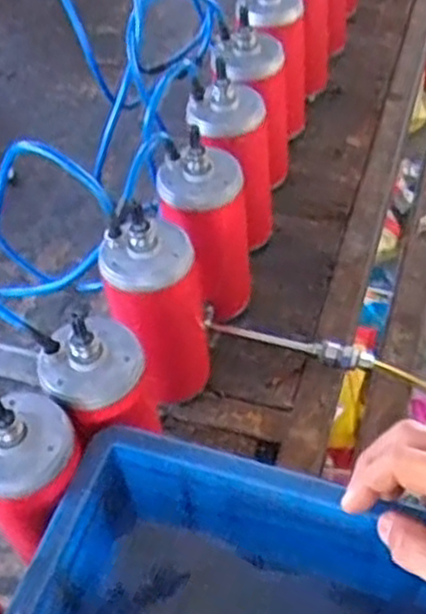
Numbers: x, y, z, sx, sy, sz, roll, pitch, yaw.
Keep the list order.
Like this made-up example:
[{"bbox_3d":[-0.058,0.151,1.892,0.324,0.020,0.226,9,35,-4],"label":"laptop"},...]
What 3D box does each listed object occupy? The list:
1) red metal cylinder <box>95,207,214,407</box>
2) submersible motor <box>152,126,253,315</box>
[{"bbox_3d":[-0.049,0.006,0.670,0.084,0.193,0.064,-11,50,-6],"label":"red metal cylinder"},{"bbox_3d":[-0.008,-0.062,0.724,0.072,0.208,0.070,-2,50,2],"label":"submersible motor"}]

